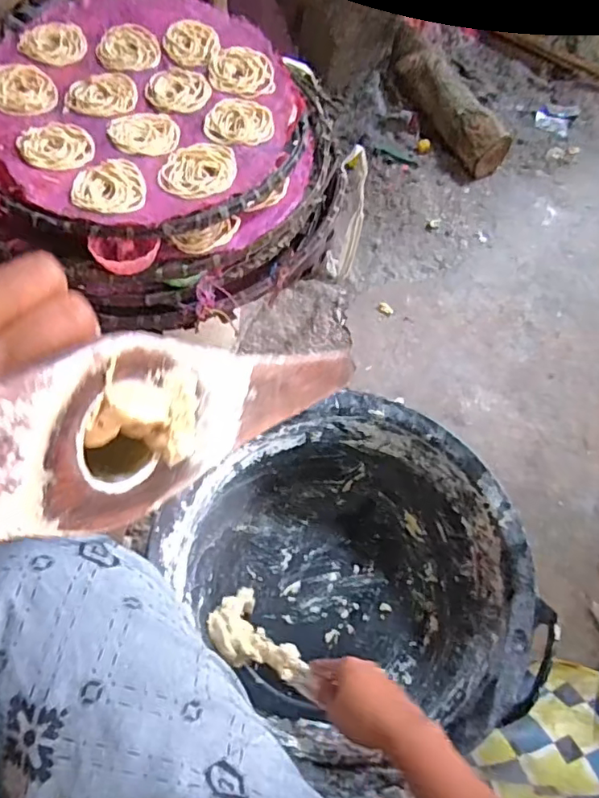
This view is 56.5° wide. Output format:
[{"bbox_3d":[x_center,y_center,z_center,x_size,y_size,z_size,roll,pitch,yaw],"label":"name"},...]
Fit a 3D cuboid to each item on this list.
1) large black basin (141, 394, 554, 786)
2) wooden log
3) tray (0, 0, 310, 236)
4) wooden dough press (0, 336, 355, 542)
[{"bbox_3d":[0.069,0.211,0.693,0.359,0.175,0.391,1,62,-2],"label":"large black basin"},{"bbox_3d":[0.312,-0.652,1.218,0.099,0.098,0.385,-21,65,-13],"label":"wooden log"},{"bbox_3d":[-0.169,-0.317,0.592,0.340,0.019,0.368,1,62,-2],"label":"tray"},{"bbox_3d":[-0.064,0.013,0.182,0.030,0.050,0.298,44,29,18],"label":"wooden dough press"}]

